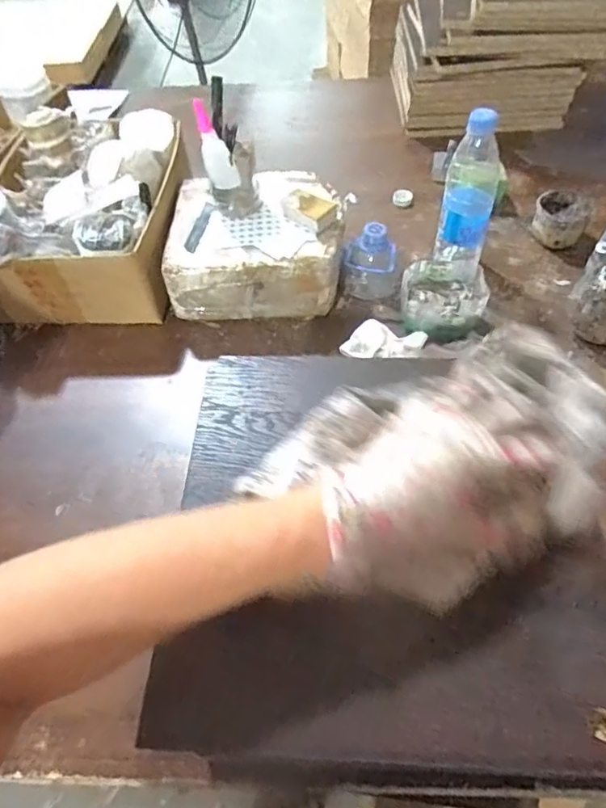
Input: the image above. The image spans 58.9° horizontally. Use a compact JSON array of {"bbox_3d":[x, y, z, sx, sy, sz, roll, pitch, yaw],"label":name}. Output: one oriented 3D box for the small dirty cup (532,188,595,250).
[{"bbox_3d":[0.378,-0.271,0.792,0.074,0.050,0.078,0,56,1],"label":"small dirty cup"}]

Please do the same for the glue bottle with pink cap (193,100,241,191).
[{"bbox_3d":[-0.108,-0.312,0.652,0.027,0.102,0.032,-34,36,-20],"label":"glue bottle with pink cap"}]

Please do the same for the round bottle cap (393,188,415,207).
[{"bbox_3d":[0.163,-0.335,0.873,0.031,0.013,0.028,7,57,6],"label":"round bottle cap"}]

